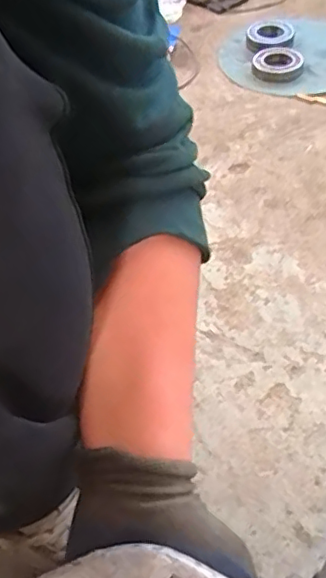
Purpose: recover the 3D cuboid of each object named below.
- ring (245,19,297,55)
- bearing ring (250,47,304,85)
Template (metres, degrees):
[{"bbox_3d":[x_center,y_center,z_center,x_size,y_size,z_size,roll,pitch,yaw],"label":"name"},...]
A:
[{"bbox_3d":[0.222,-0.513,1.181,0.100,0.029,0.105,-2,49,3],"label":"ring"},{"bbox_3d":[0.220,-0.432,1.112,0.098,0.028,0.098,-2,48,2],"label":"bearing ring"}]

